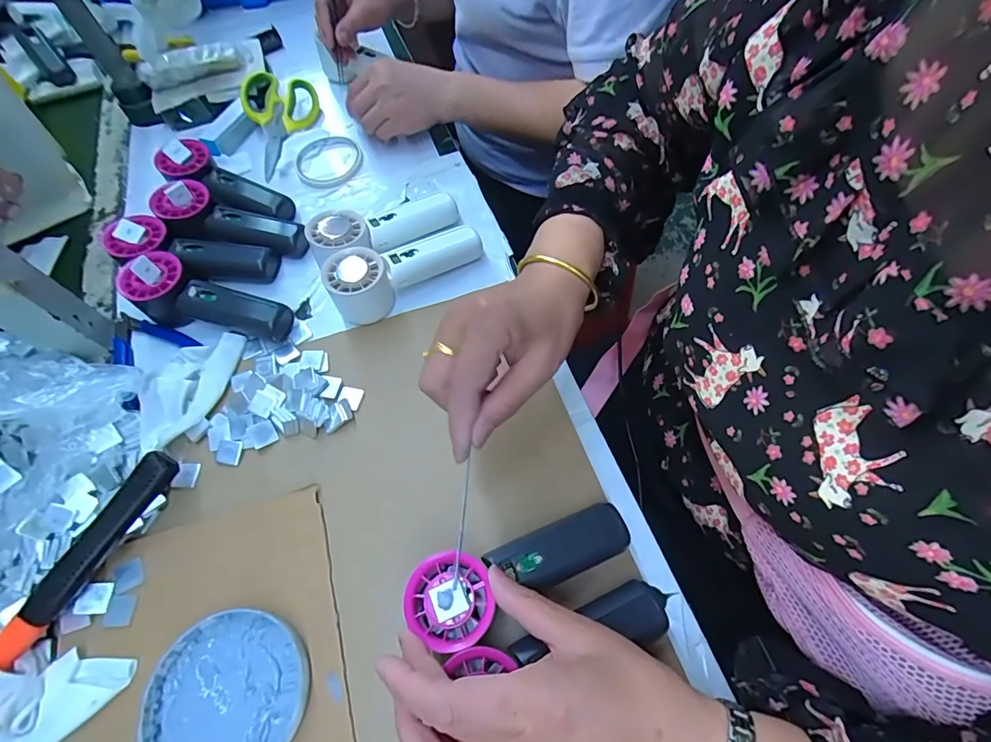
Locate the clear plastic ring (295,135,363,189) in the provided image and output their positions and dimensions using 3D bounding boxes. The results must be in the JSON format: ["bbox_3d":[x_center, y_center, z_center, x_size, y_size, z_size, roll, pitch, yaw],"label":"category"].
[{"bbox_3d":[-0.207,-0.263,0.580,0.083,0.005,0.091,-1,61,2],"label":"clear plastic ring"}]

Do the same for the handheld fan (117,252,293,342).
[{"bbox_3d":[-0.278,-0.066,0.444,0.154,0.055,0.054,18,63,12],"label":"handheld fan"}]

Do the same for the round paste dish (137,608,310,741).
[{"bbox_3d":[-0.177,0.214,0.307,0.097,0.014,0.101,-1,61,2],"label":"round paste dish"}]

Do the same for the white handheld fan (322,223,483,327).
[{"bbox_3d":[-0.087,-0.102,0.457,0.152,0.055,0.052,-25,63,-11],"label":"white handheld fan"}]

